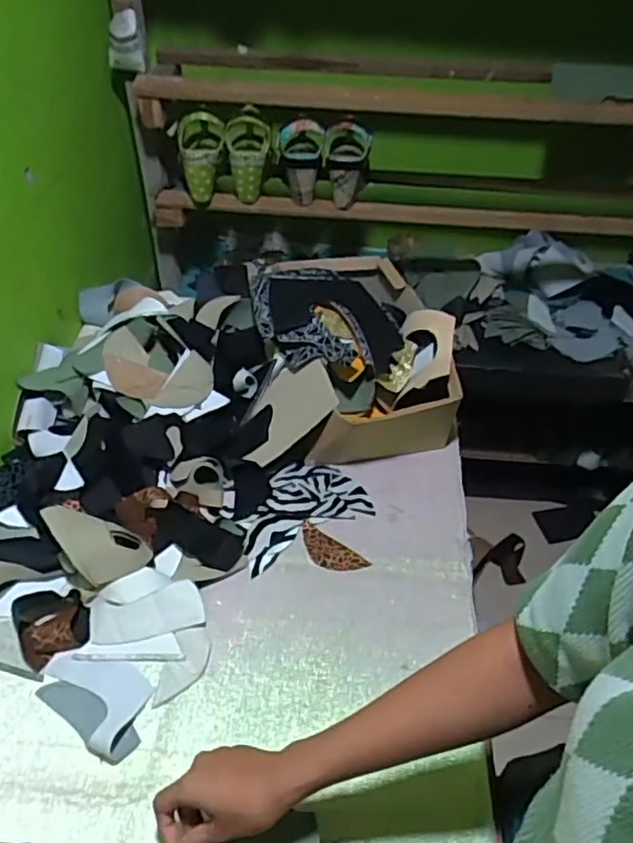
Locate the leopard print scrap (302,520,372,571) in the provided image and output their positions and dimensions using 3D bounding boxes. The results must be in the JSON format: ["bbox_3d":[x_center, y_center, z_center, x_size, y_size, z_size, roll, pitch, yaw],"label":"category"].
[{"bbox_3d":[0.015,0.160,0.773,0.093,0.004,0.040,30,50,21],"label":"leopard print scrap"}]

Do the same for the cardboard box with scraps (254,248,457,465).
[{"bbox_3d":[0.047,-0.103,0.929,0.261,0.145,0.331,-9,47,-14],"label":"cardboard box with scraps"}]

